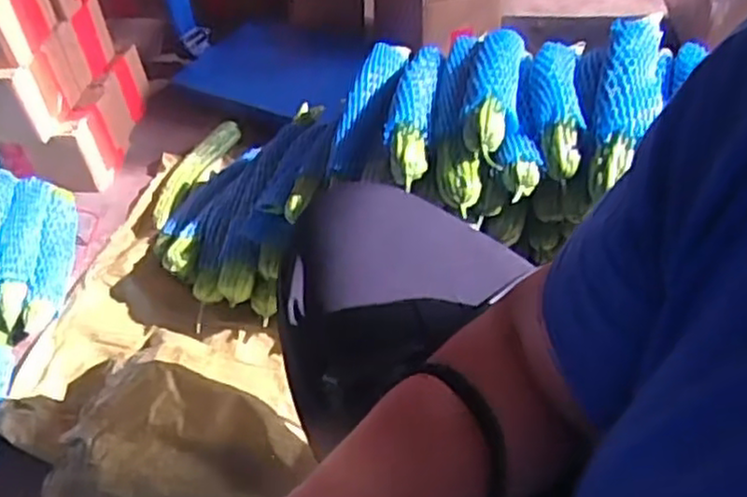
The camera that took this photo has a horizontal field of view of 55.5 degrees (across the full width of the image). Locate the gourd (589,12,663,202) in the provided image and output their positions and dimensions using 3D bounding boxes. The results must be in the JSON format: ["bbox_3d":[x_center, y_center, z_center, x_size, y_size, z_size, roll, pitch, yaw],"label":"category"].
[{"bbox_3d":[0.302,-0.188,0.839,0.069,0.055,0.309,10,47,14],"label":"gourd"}]

